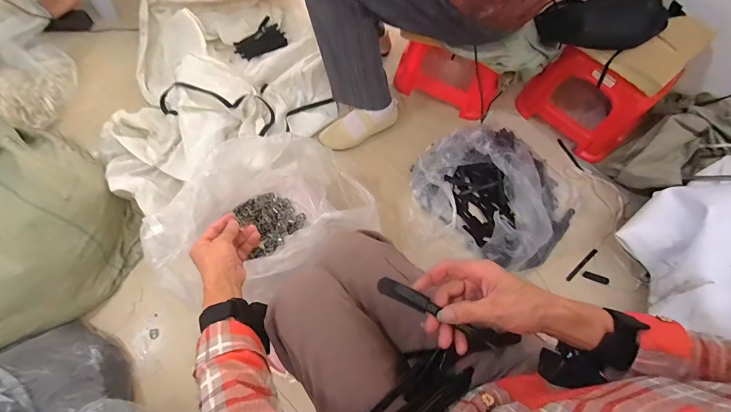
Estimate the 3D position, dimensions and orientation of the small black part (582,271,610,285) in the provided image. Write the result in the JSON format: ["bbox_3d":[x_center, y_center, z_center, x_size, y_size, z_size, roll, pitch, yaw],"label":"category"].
[{"bbox_3d":[0.593,0.184,0.894,0.066,0.008,0.018,20,67,6],"label":"small black part"}]

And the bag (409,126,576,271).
[{"bbox_3d":[0.350,-0.042,0.903,0.360,0.135,0.391,-40,74,-18],"label":"bag"}]

